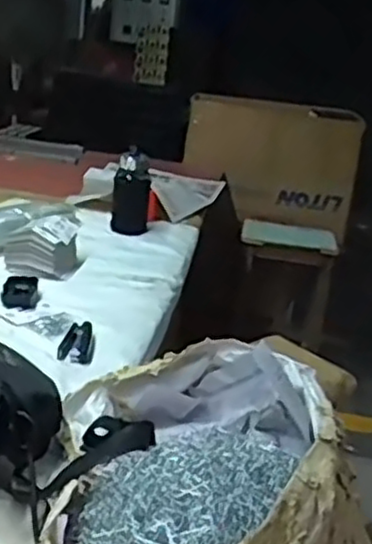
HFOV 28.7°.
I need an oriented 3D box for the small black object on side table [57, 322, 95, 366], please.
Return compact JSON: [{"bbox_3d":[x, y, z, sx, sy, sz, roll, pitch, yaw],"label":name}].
[{"bbox_3d":[-0.154,0.098,1.040,0.047,0.017,0.107,5,18,-2],"label":"small black object on side table"}]

